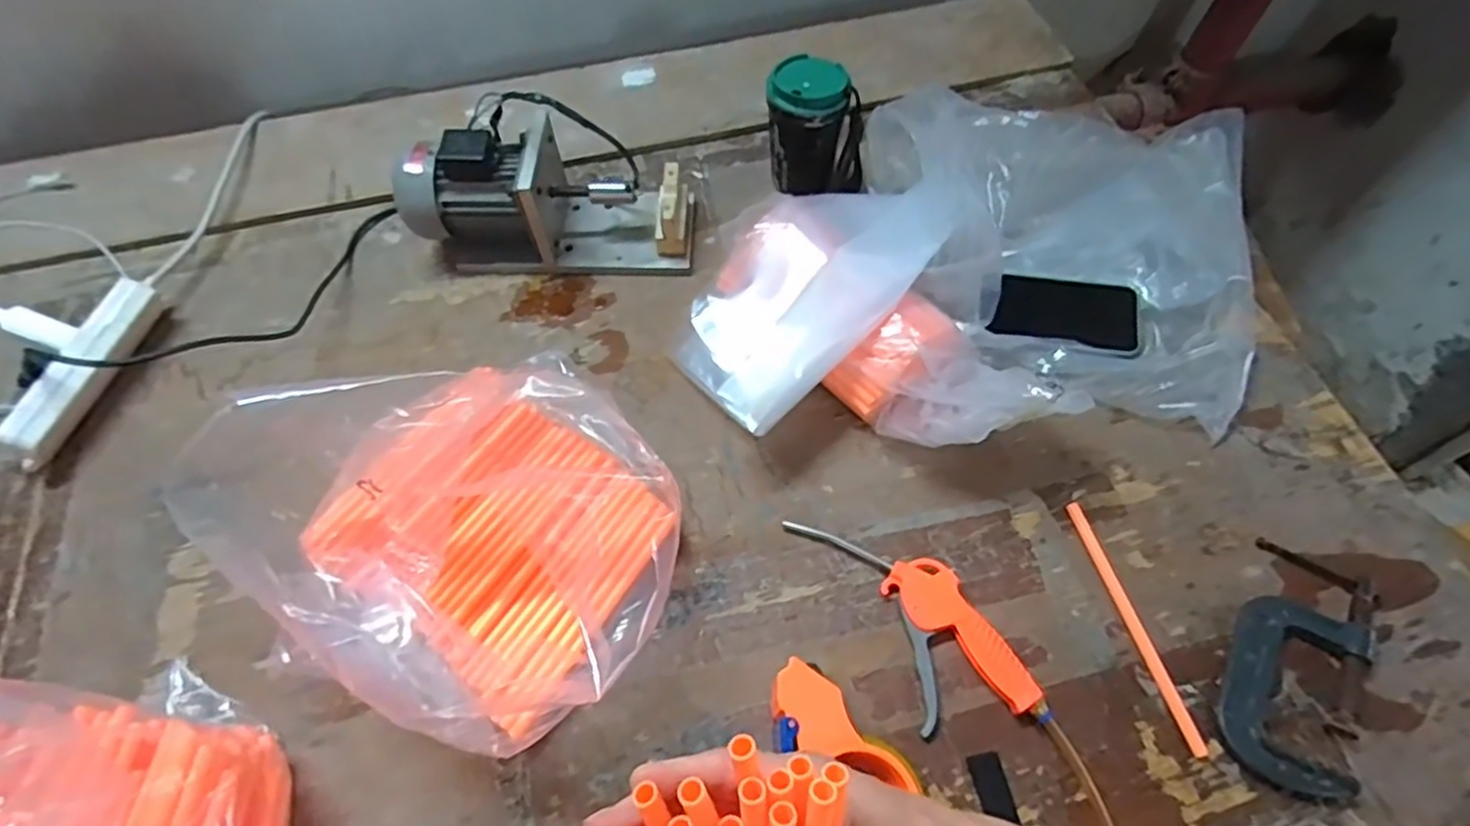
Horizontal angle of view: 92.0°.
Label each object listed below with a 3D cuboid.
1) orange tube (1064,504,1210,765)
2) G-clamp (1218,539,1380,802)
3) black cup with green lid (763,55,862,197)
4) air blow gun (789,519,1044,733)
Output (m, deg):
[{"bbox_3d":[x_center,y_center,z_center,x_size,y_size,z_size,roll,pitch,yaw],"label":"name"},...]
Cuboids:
[{"bbox_3d":[0.326,0.169,0.582,0.014,0.010,0.205,-12,63,-7],"label":"orange tube"},{"bbox_3d":[0.437,0.192,0.547,0.091,0.022,0.193,29,66,14],"label":"G-clamp"},{"bbox_3d":[0.087,-0.310,0.776,0.104,0.130,0.076,-2,62,-1],"label":"black cup with green lid"},{"bbox_3d":[0.143,0.159,0.583,0.093,0.023,0.209,-27,65,-14],"label":"air blow gun"}]

